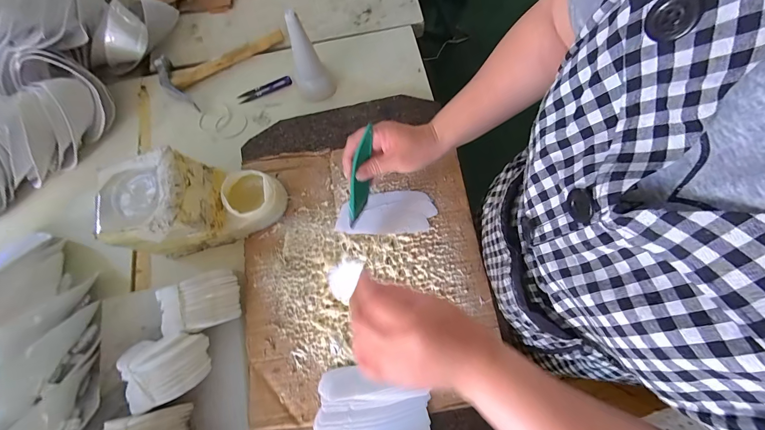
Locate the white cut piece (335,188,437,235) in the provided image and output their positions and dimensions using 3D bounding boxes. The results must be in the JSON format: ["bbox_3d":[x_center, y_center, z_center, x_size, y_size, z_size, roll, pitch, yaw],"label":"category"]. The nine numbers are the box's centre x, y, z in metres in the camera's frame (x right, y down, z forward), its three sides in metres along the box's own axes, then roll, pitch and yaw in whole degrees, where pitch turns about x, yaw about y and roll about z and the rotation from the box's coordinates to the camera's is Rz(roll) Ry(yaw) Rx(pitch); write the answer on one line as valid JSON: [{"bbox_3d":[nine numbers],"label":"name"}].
[{"bbox_3d":[0.006,-0.003,0.478,0.143,0.009,0.064,-8,73,1],"label":"white cut piece"}]

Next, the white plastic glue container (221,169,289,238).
[{"bbox_3d":[-0.185,-0.018,0.467,0.082,0.056,0.091,-4,71,2],"label":"white plastic glue container"}]

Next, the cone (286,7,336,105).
[{"bbox_3d":[-0.118,-0.244,0.505,0.063,0.140,0.053,-22,72,-4],"label":"cone"}]

